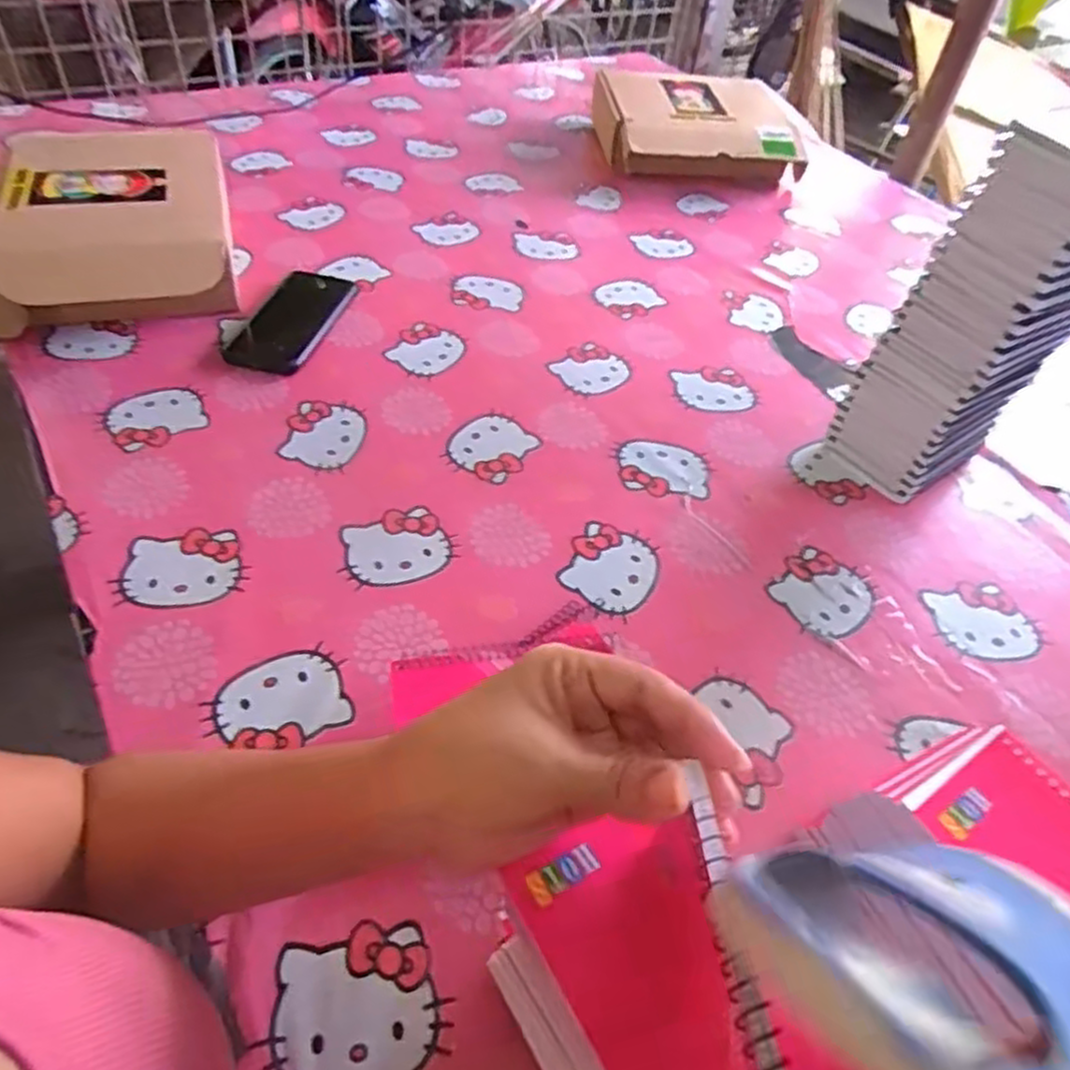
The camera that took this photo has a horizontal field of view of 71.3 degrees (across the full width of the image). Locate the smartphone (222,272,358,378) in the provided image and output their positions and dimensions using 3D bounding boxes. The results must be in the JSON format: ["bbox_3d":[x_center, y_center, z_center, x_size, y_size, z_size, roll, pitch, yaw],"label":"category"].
[{"bbox_3d":[-0.244,-0.220,0.758,0.083,0.010,0.170,13,48,5],"label":"smartphone"}]

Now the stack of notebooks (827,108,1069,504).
[{"bbox_3d":[0.363,-0.170,0.599,0.129,0.297,0.096,-17,52,-21],"label":"stack of notebooks"}]

